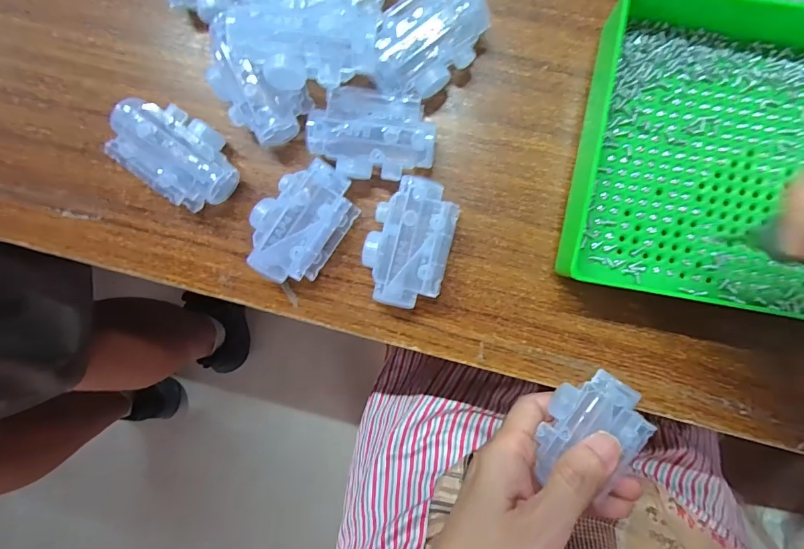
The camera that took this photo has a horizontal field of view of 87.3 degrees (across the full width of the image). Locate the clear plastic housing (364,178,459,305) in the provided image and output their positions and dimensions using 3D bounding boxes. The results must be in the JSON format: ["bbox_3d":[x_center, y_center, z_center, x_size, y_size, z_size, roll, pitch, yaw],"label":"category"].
[{"bbox_3d":[0.004,-0.017,0.237,0.045,0.029,0.069,13,92,3],"label":"clear plastic housing"}]

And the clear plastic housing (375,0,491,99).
[{"bbox_3d":[0.014,-0.125,0.231,0.068,0.032,0.041,-40,89,3],"label":"clear plastic housing"}]

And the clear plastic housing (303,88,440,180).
[{"bbox_3d":[-0.016,-0.076,0.237,0.068,0.030,0.043,4,92,3],"label":"clear plastic housing"}]

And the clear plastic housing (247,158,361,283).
[{"bbox_3d":[-0.057,-0.029,0.239,0.045,0.029,0.068,36,93,2],"label":"clear plastic housing"}]

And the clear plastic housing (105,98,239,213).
[{"bbox_3d":[-0.129,-0.069,0.240,0.067,0.029,0.044,34,93,2],"label":"clear plastic housing"}]

